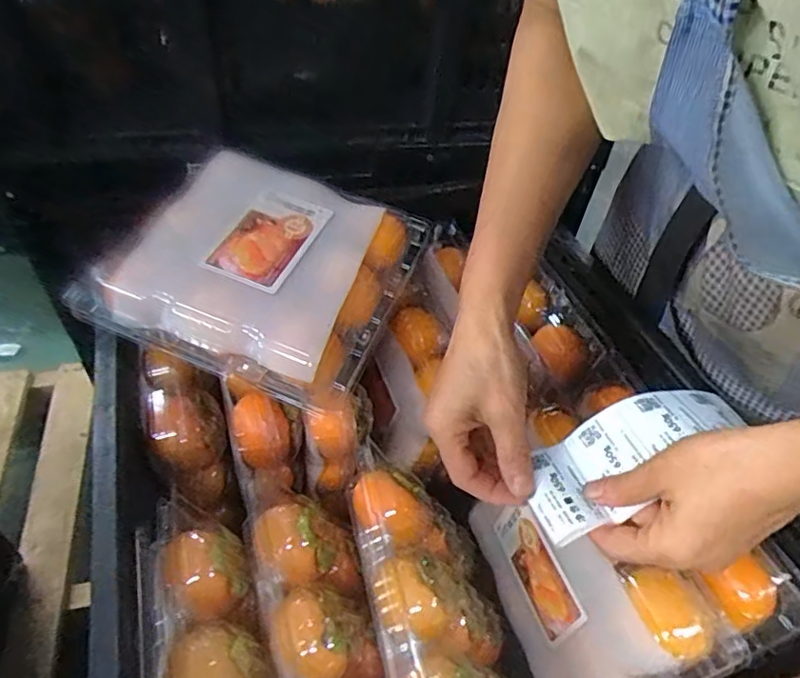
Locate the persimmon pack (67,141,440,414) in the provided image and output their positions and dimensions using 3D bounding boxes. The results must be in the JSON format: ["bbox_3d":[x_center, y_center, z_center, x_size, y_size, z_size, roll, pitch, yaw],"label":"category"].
[{"bbox_3d":[-0.102,-0.057,0.422,0.201,0.056,0.187,19,47,13],"label":"persimmon pack"}]

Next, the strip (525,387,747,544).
[{"bbox_3d":[0.141,0.068,0.355,0.142,0.025,0.060,-34,54,-7],"label":"strip"}]

